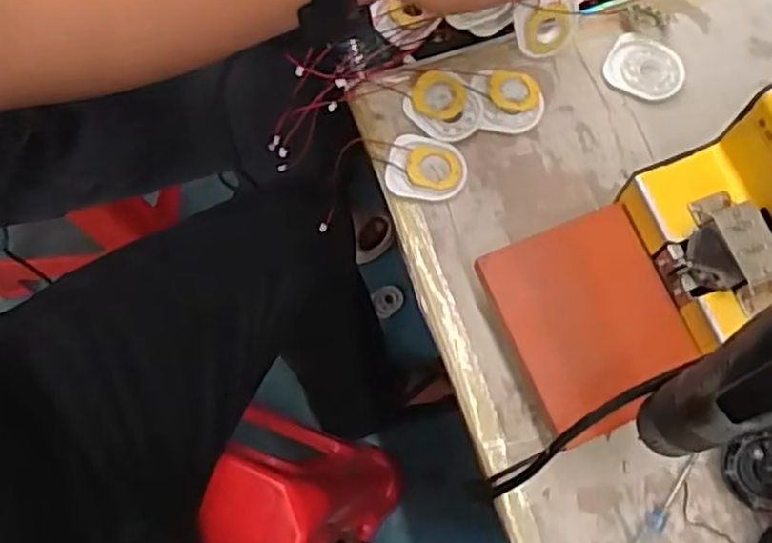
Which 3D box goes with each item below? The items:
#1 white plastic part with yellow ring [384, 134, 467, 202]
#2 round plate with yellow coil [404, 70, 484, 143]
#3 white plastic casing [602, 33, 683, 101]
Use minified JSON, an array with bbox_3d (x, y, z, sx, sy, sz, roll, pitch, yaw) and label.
[{"bbox_3d":[0.030,-0.075,0.513,0.057,0.009,0.047,13,76,5],"label":"white plastic part with yellow ring"},{"bbox_3d":[0.044,-0.122,0.525,0.056,0.013,0.048,39,79,11],"label":"round plate with yellow coil"},{"bbox_3d":[0.199,-0.156,0.537,0.057,0.004,0.048,23,77,8],"label":"white plastic casing"}]

